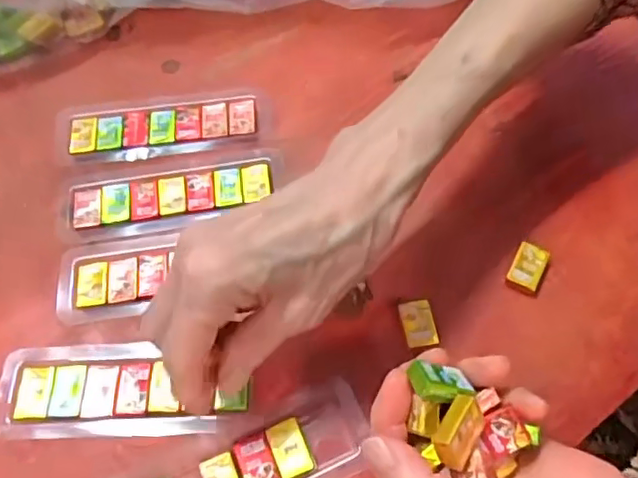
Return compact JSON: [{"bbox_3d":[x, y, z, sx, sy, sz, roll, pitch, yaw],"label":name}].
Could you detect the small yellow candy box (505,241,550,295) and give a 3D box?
[{"bbox_3d":[0.116,0.017,0.319,0.018,0.011,0.028,25,68,13],"label":"small yellow candy box"}]

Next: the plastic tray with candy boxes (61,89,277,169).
[{"bbox_3d":[-0.101,-0.072,0.369,0.135,0.005,0.049,-7,64,-1],"label":"plastic tray with candy boxes"}]

